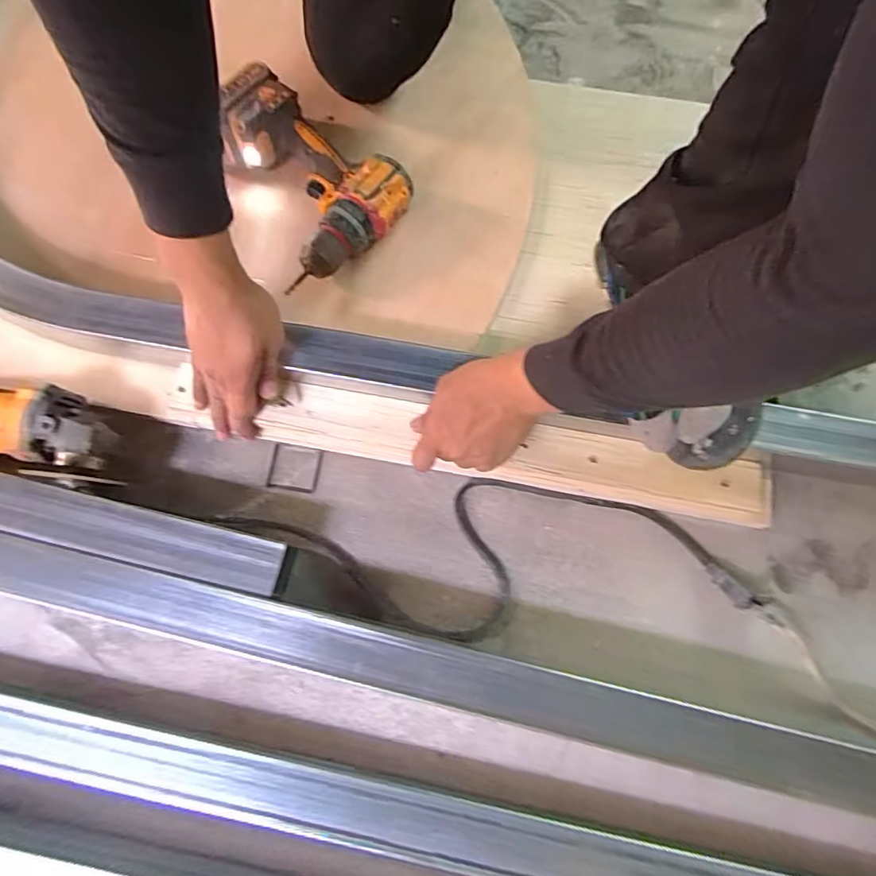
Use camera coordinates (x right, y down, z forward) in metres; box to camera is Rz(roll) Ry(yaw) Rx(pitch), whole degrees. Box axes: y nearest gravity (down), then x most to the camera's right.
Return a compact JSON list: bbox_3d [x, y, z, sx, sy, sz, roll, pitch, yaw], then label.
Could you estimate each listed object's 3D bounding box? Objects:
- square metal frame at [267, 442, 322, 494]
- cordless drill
[{"bbox_3d":[-0.153,0.031,0.548,0.053,0.004,0.050,6,72,1],"label":"square metal frame"},{"bbox_3d":[-0.157,-0.292,0.584,0.158,0.088,0.223,-43,78,-13],"label":"cordless drill"}]

